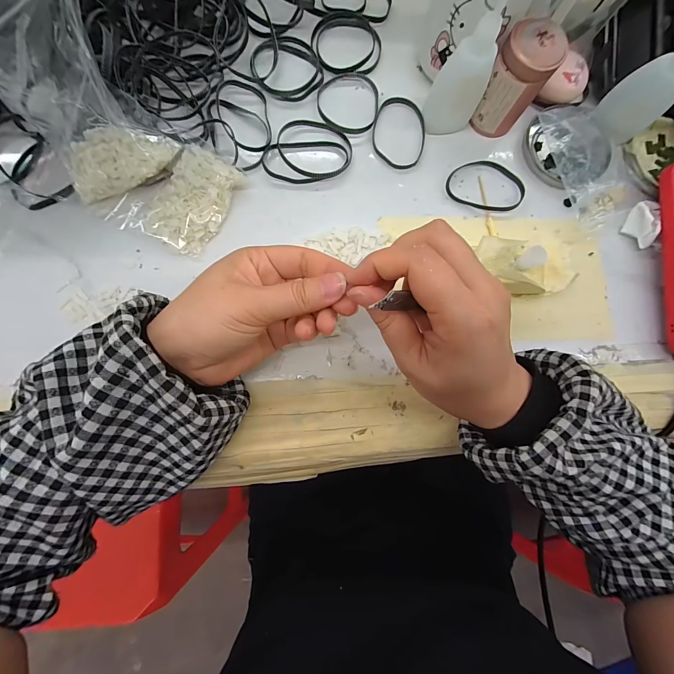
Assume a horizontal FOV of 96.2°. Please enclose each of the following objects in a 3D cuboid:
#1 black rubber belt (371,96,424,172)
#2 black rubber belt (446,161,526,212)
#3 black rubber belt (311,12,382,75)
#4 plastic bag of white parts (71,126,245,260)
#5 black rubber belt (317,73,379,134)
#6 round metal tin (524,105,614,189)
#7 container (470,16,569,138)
[{"bbox_3d":[0.056,-0.186,0.273,0.048,0.004,0.069,9,83,-4],"label":"black rubber belt"},{"bbox_3d":[0.135,-0.139,0.271,0.071,0.008,0.049,15,83,-4],"label":"black rubber belt"},{"bbox_3d":[0.009,-0.271,0.278,0.064,0.006,0.064,0,84,-5],"label":"black rubber belt"},{"bbox_3d":[-0.142,-0.121,0.238,0.110,0.023,0.080,23,83,-2],"label":"plastic bag of white parts"},{"bbox_3d":[0.010,-0.211,0.271,0.055,0.004,0.062,1,84,-5],"label":"black rubber belt"},{"bbox_3d":[0.216,-0.175,0.276,0.074,0.016,0.073,1,84,-5],"label":"round metal tin"},{"bbox_3d":[0.146,-0.211,0.252,0.045,0.064,0.038,29,82,-2],"label":"container"}]

